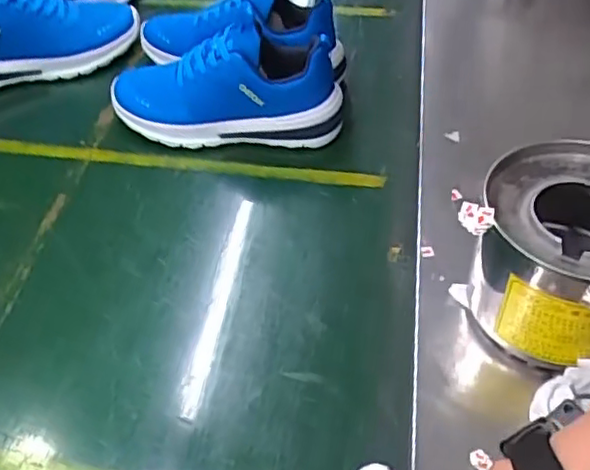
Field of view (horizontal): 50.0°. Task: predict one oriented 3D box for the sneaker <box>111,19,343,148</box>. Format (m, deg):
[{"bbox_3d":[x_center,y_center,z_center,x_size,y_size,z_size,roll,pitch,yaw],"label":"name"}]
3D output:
[{"bbox_3d":[-0.079,-0.164,0.698,0.252,0.123,0.085,2,49,5],"label":"sneaker"}]

